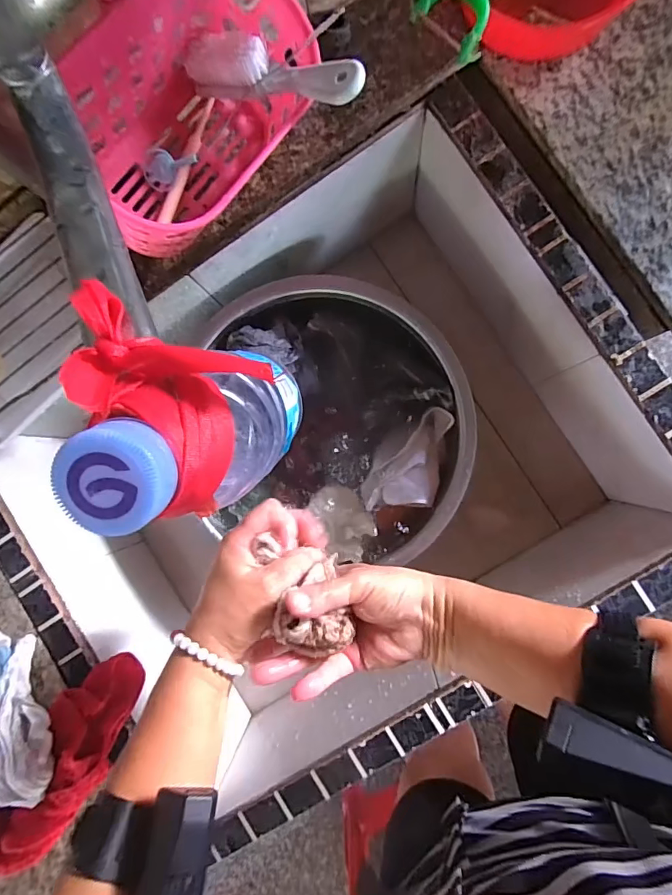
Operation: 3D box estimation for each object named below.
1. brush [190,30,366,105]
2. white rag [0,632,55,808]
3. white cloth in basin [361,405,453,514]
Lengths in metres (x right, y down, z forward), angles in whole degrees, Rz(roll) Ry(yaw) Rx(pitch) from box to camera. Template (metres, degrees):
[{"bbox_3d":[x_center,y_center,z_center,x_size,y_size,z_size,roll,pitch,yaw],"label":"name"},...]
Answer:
[{"bbox_3d":[-0.049,-0.276,0.345,0.166,0.035,0.037,27,92,23],"label":"brush"},{"bbox_3d":[-0.314,0.261,0.455,0.045,0.052,0.157,-22,87,5],"label":"white rag"},{"bbox_3d":[0.094,0.024,0.528,0.068,0.031,0.136,43,94,5],"label":"white cloth in basin"}]

